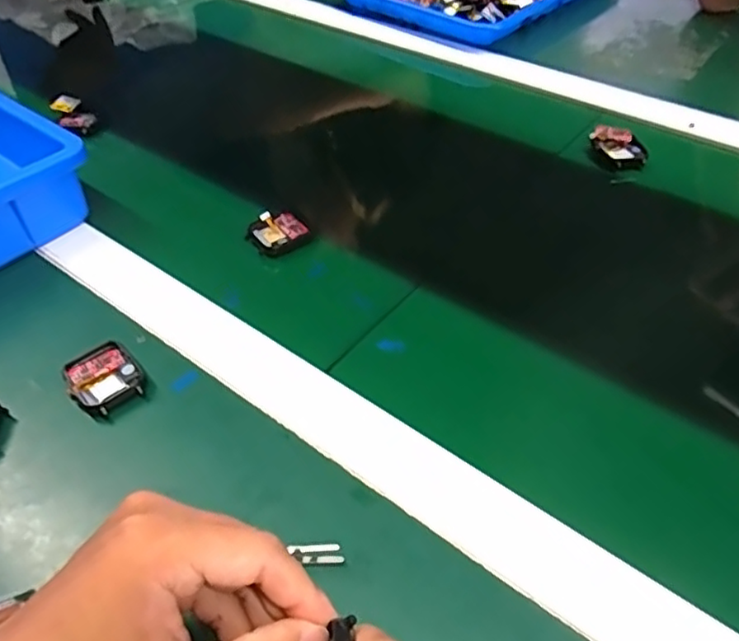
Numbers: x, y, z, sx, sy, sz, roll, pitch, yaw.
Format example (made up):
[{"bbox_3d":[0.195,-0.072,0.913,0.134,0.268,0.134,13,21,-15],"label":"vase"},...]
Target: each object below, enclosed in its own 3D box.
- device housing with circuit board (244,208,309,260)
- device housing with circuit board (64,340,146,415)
[{"bbox_3d":[-0.067,-0.064,0.468,0.042,0.015,0.033,-31,53,-24],"label":"device housing with circuit board"},{"bbox_3d":[-0.152,0.034,0.366,0.038,0.010,0.041,-34,54,-26],"label":"device housing with circuit board"}]

